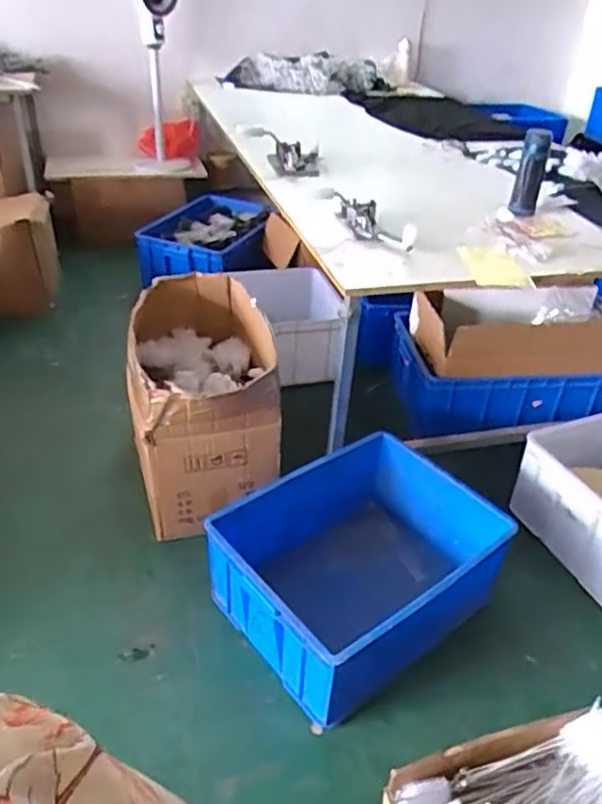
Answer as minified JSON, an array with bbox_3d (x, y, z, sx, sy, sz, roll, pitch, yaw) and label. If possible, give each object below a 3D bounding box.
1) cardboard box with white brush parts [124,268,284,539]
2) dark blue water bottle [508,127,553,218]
[{"bbox_3d":[-0.265,-0.022,1.677,0.354,0.450,0.609,-8,38,-15],"label":"cardboard box with white brush parts"},{"bbox_3d":[0.577,-0.573,1.594,0.065,0.198,0.060,14,36,16],"label":"dark blue water bottle"}]

